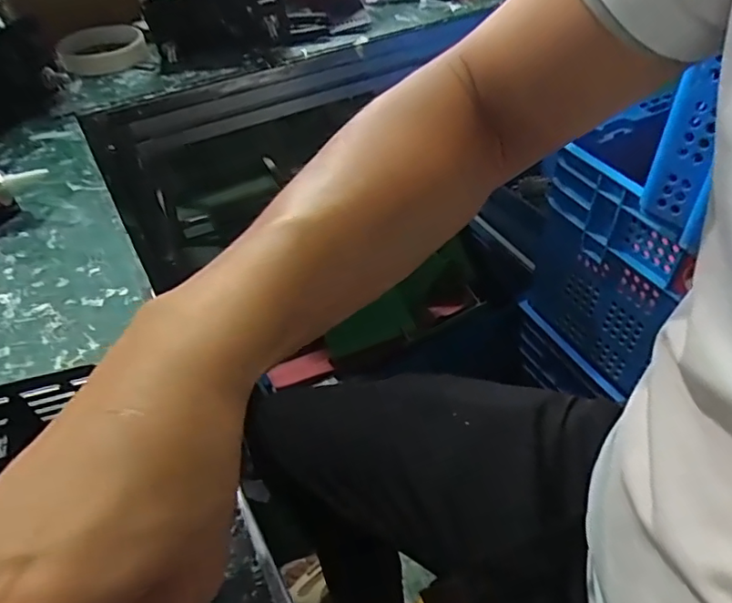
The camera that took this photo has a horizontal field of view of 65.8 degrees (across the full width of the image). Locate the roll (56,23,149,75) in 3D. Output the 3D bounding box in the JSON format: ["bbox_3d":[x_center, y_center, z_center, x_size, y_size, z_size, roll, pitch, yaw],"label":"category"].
[{"bbox_3d":[-0.268,-0.257,0.574,0.082,0.022,0.082,3,43,-3],"label":"roll"}]

